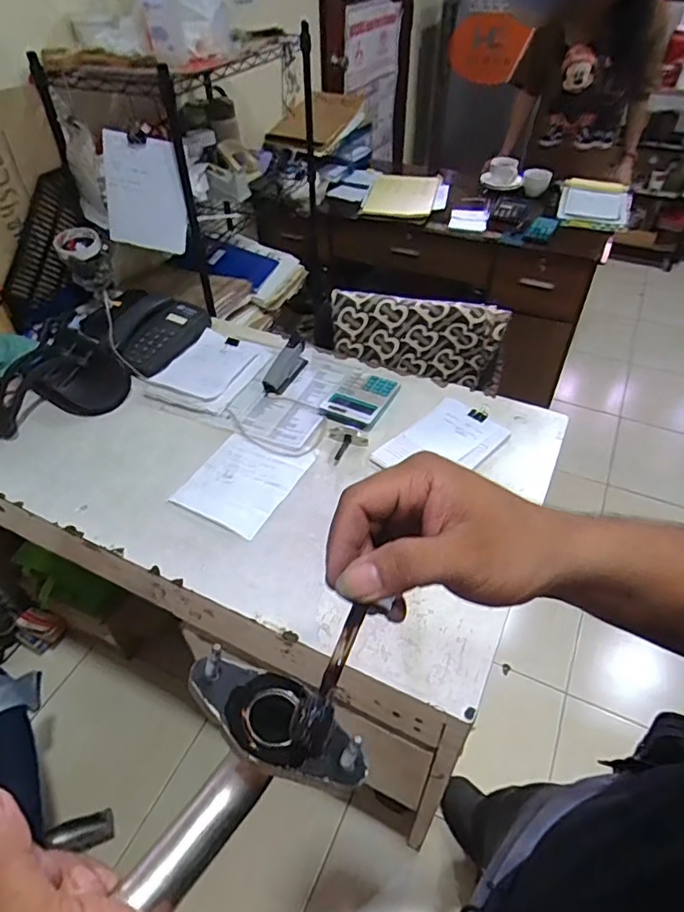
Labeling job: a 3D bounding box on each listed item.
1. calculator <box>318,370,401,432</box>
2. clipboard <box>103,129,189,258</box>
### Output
[{"bbox_3d":[0.038,-0.107,1.023,0.105,0.020,0.153,25,50,24],"label":"calculator"},{"bbox_3d":[-0.403,-0.533,1.117,0.158,0.215,0.016,9,40,-3],"label":"clipboard"}]

